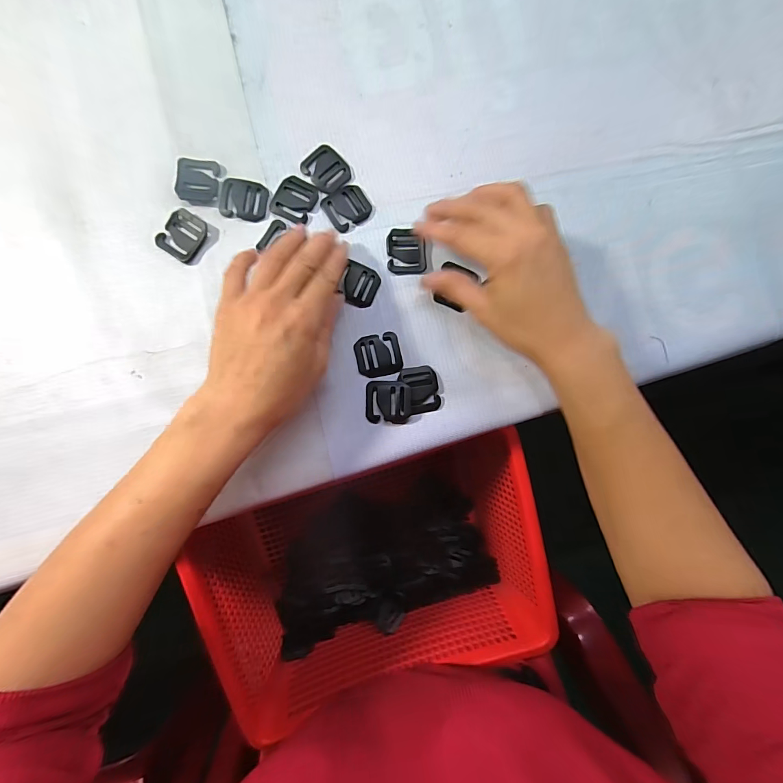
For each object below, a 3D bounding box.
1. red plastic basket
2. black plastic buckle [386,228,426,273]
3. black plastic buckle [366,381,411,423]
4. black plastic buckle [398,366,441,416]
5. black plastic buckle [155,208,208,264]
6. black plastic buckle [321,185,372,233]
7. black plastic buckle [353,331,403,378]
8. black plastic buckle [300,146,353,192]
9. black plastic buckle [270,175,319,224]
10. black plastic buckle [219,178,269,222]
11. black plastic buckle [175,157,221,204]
[{"bbox_3d":[-0.010,0.180,0.384,0.299,0.111,0.239,-15,86,-9],"label":"red plastic basket"},{"bbox_3d":[0.012,-0.111,0.306,0.030,0.006,0.035,-2,86,-5],"label":"black plastic buckle"},{"bbox_3d":[-0.003,0.008,0.293,0.033,0.008,0.032,0,85,-5],"label":"black plastic buckle"},{"bbox_3d":[0.023,-0.002,0.296,0.029,0.006,0.036,-9,86,-5],"label":"black plastic buckle"},{"bbox_3d":[-0.158,-0.119,0.293,0.030,0.004,0.035,32,84,-1],"label":"black plastic buckle"},{"bbox_3d":[-0.035,-0.147,0.306,0.036,0.004,0.029,-34,89,-6],"label":"black plastic buckle"},{"bbox_3d":[-0.010,-0.028,0.297,0.035,0.004,0.032,-13,87,-5],"label":"black plastic buckle"},{"bbox_3d":[-0.051,-0.177,0.307,0.035,0.005,0.032,39,84,-1],"label":"black plastic buckle"},{"bbox_3d":[-0.076,-0.151,0.301,0.029,0.004,0.035,26,84,-2],"label":"black plastic buckle"},{"bbox_3d":[-0.115,-0.150,0.299,0.037,0.004,0.031,8,85,-4],"label":"black plastic buckle"},{"bbox_3d":[-0.150,-0.164,0.297,0.031,0.004,0.035,2,85,-4],"label":"black plastic buckle"}]

